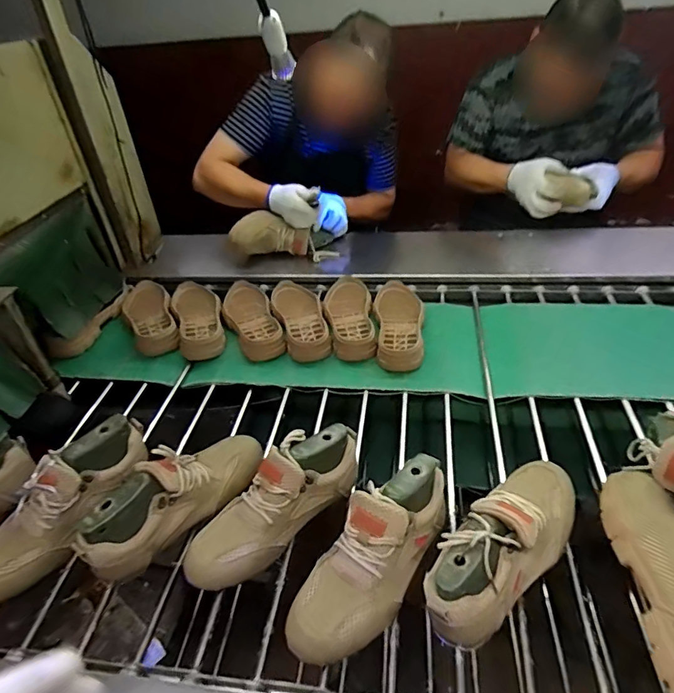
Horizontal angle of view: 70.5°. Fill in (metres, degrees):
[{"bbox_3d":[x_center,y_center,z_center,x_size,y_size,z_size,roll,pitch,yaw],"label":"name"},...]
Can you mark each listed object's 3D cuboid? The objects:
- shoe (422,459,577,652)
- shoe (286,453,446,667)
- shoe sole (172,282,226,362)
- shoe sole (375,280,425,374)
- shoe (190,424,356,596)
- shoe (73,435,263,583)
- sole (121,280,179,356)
[{"bbox_3d":[0.199,0.214,0.544,0.270,0.103,0.088,-34,46,-31],"label":"shoe"},{"bbox_3d":[0.045,0.234,0.545,0.089,0.089,0.252,26,62,34],"label":"shoe"},{"bbox_3d":[-0.302,-0.067,1.029,0.099,0.048,0.276,-16,39,-12],"label":"shoe sole"},{"bbox_3d":[0.127,-0.046,0.962,0.093,0.035,0.270,-2,38,5],"label":"shoe sole"},{"bbox_3d":[-0.079,0.195,0.609,0.261,0.099,0.082,-41,48,-18],"label":"shoe"},{"bbox_3d":[-0.212,0.194,0.628,0.084,0.116,0.245,25,36,34],"label":"shoe"},{"bbox_3d":[-0.415,-0.071,1.039,0.105,0.037,0.285,-19,40,-15],"label":"sole"}]

